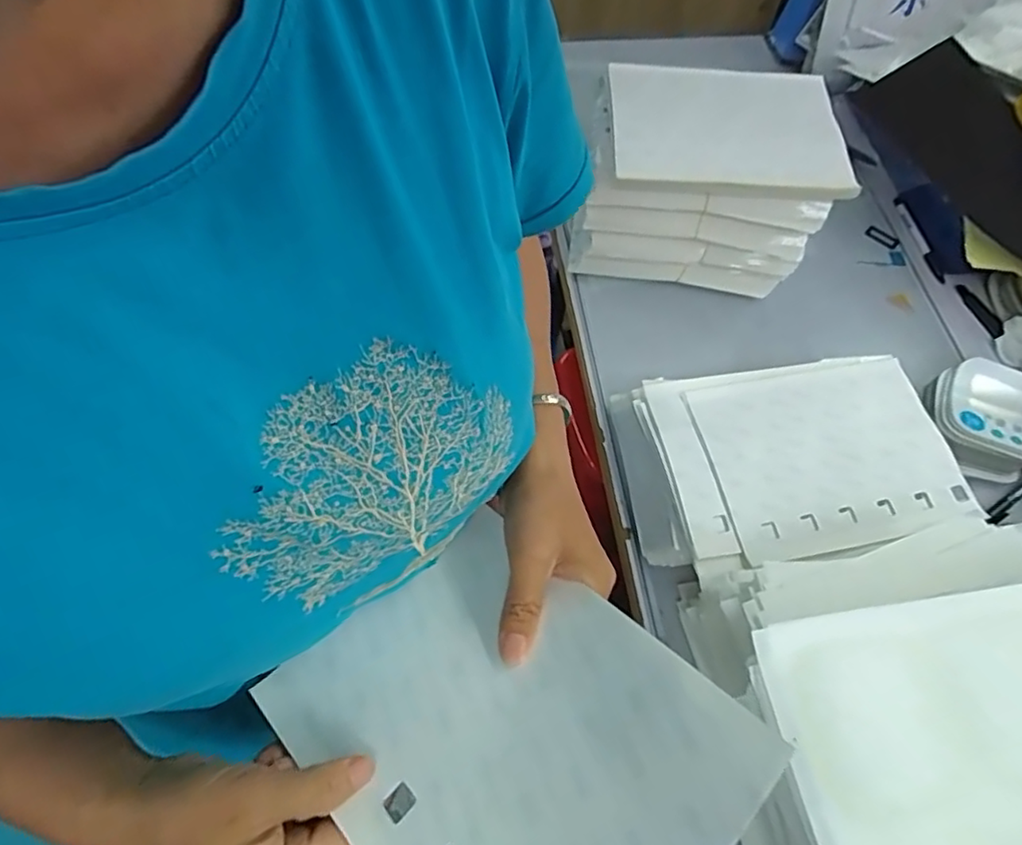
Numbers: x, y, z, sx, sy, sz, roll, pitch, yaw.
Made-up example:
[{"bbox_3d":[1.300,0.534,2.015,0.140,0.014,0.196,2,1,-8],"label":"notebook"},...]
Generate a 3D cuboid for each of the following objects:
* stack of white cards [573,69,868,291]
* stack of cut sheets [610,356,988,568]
[{"bbox_3d":[0.191,-0.253,0.634,0.235,0.146,0.159,7,63,1],"label":"stack of white cards"},{"bbox_3d":[0.247,0.031,0.549,0.276,0.048,0.184,-6,63,-5],"label":"stack of cut sheets"}]

